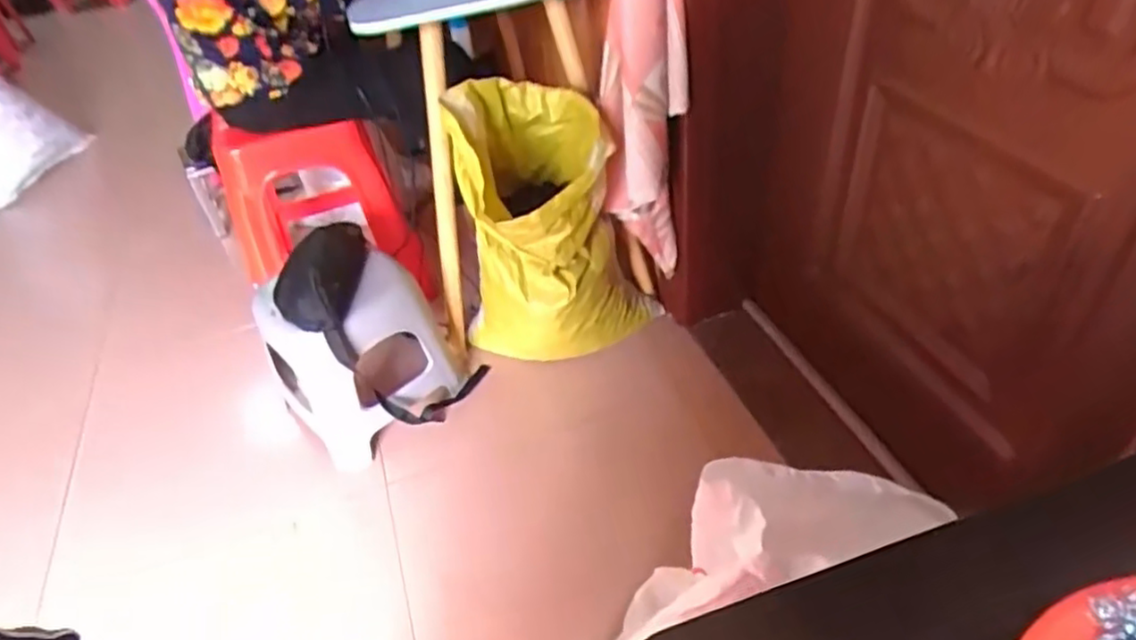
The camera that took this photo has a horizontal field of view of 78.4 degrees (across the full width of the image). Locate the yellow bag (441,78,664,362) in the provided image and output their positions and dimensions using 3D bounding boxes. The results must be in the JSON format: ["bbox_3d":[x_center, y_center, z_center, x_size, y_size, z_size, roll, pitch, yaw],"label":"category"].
[{"bbox_3d":[-0.046,-0.171,1.347,0.323,0.552,0.319,15,47,23],"label":"yellow bag"}]

